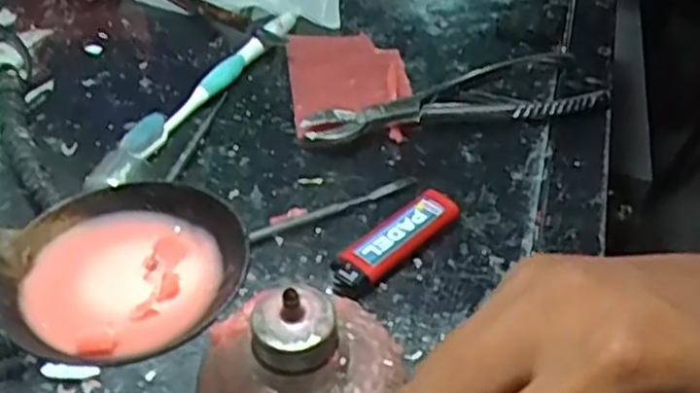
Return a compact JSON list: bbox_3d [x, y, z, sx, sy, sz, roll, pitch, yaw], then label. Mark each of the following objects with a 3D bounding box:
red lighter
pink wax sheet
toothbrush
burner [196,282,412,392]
[{"bbox_3d":[0.021,0.022,0.365,0.023,0.014,0.077,33,50,29],"label":"red lighter"},{"bbox_3d":[0.000,-0.078,0.483,0.075,0.012,0.115,-6,44,-4],"label":"pink wax sheet"},{"bbox_3d":[-0.082,-0.075,0.470,0.017,0.018,0.175,22,45,20],"label":"toothbrush"},{"bbox_3d":[-0.017,0.071,0.268,0.073,0.073,0.069,2,42,0],"label":"burner"}]

